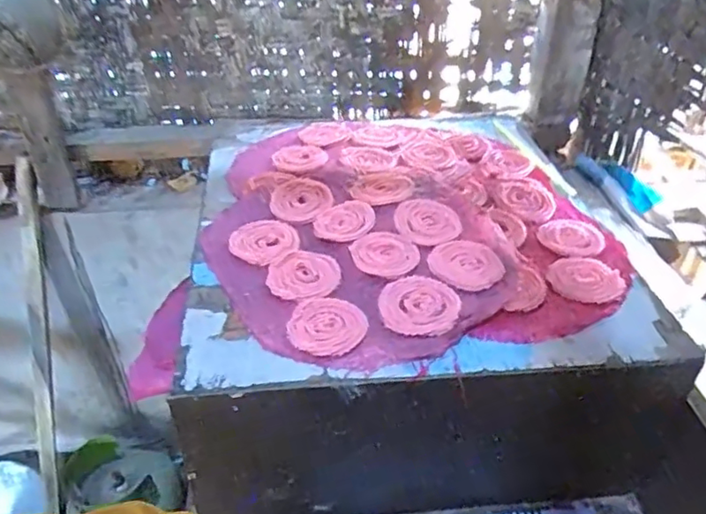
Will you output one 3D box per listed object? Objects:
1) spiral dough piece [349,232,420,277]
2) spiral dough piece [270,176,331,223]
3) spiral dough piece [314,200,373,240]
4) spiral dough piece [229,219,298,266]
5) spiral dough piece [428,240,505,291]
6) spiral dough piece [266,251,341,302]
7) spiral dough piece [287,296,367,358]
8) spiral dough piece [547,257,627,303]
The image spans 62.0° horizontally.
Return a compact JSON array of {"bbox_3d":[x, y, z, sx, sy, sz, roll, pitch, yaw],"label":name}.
[{"bbox_3d":[0.039,-0.004,0.688,0.076,0.014,0.070,0,36,0],"label":"spiral dough piece"},{"bbox_3d":[-0.069,-0.079,0.790,0.078,0.015,0.096,-2,36,-3],"label":"spiral dough piece"},{"bbox_3d":[-0.012,-0.045,0.745,0.076,0.006,0.077,-18,47,4],"label":"spiral dough piece"},{"bbox_3d":[-0.108,-0.020,0.719,0.086,0.006,0.088,0,36,0],"label":"spiral dough piece"},{"bbox_3d":[0.130,0.007,0.676,0.078,0.008,0.085,0,36,0],"label":"spiral dough piece"},{"bbox_3d":[-0.056,0.017,0.667,0.077,0.005,0.088,0,36,-2],"label":"spiral dough piece"},{"bbox_3d":[-0.026,0.069,0.600,0.076,0.008,0.081,0,36,0],"label":"spiral dough piece"},{"bbox_3d":[0.264,0.024,0.674,0.080,0.008,0.074,0,36,0],"label":"spiral dough piece"}]

